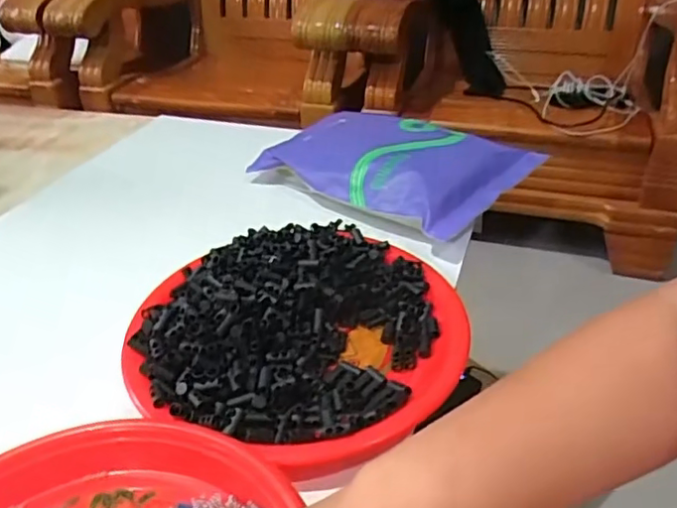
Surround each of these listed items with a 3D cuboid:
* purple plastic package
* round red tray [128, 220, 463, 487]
[{"bbox_3d":[0.061,-0.107,0.692,0.283,0.054,0.189,24,42,33],"label":"purple plastic package"},{"bbox_3d":[-0.032,0.053,0.464,0.244,0.047,0.230,-1,34,1],"label":"round red tray"}]

